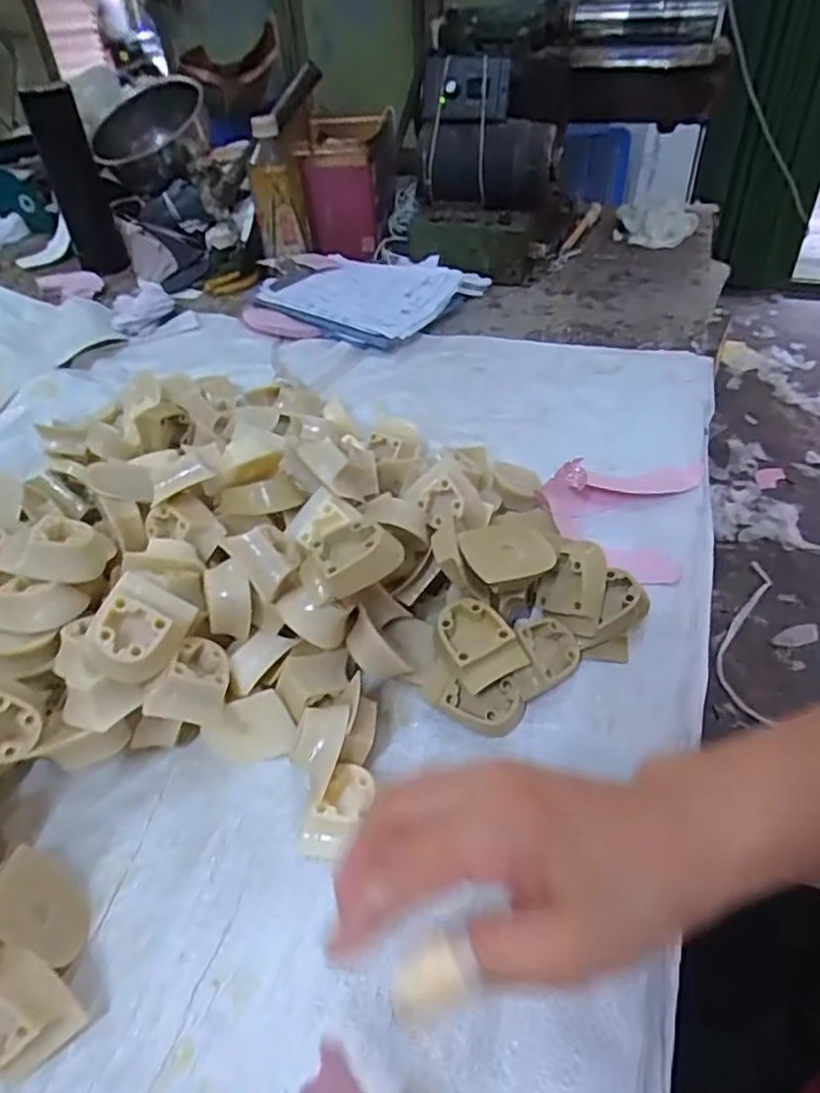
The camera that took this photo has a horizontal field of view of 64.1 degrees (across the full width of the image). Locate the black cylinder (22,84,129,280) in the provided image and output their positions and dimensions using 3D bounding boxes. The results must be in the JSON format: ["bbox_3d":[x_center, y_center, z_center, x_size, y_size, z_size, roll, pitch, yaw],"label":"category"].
[{"bbox_3d":[-0.444,-0.489,0.873,0.062,0.208,0.052,-21,45,-18],"label":"black cylinder"}]

